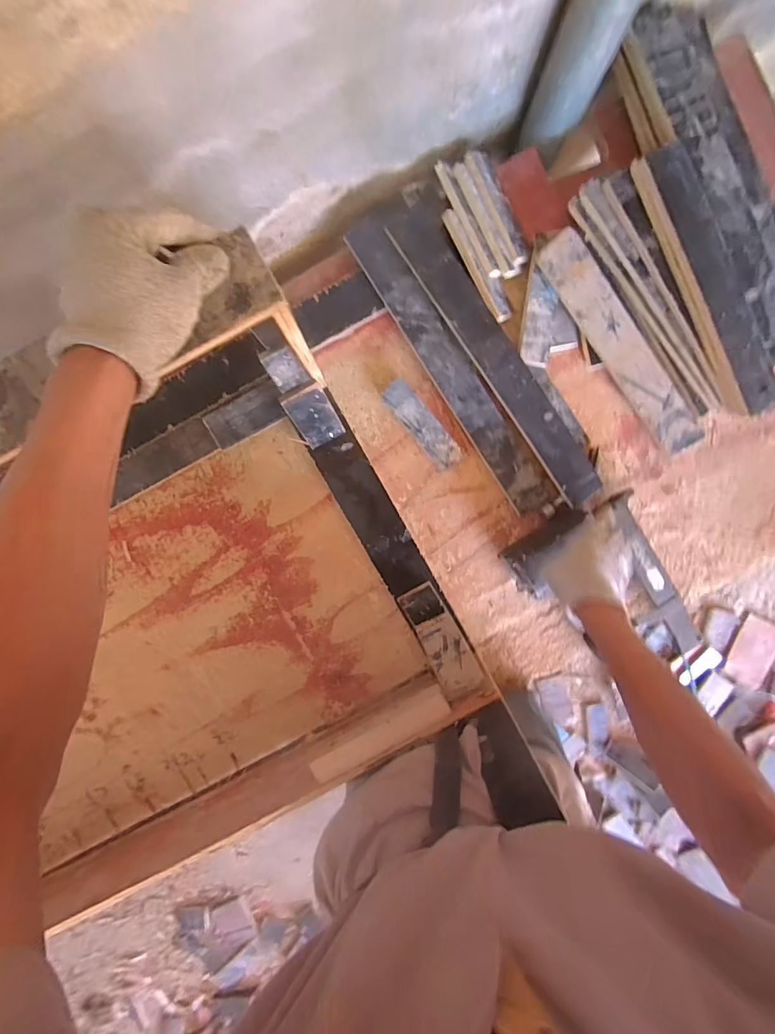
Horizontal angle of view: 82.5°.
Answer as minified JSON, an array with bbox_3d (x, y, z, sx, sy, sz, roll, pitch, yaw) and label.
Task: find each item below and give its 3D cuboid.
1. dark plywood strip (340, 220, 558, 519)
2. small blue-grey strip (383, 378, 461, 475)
[{"bbox_3d":[0.104,-0.228,0.701,0.066,0.016,0.511,-34,94,4],"label":"dark plywood strip"},{"bbox_3d":[0.057,-0.149,0.719,0.046,0.015,0.160,-41,94,4],"label":"small blue-grey strip"}]

